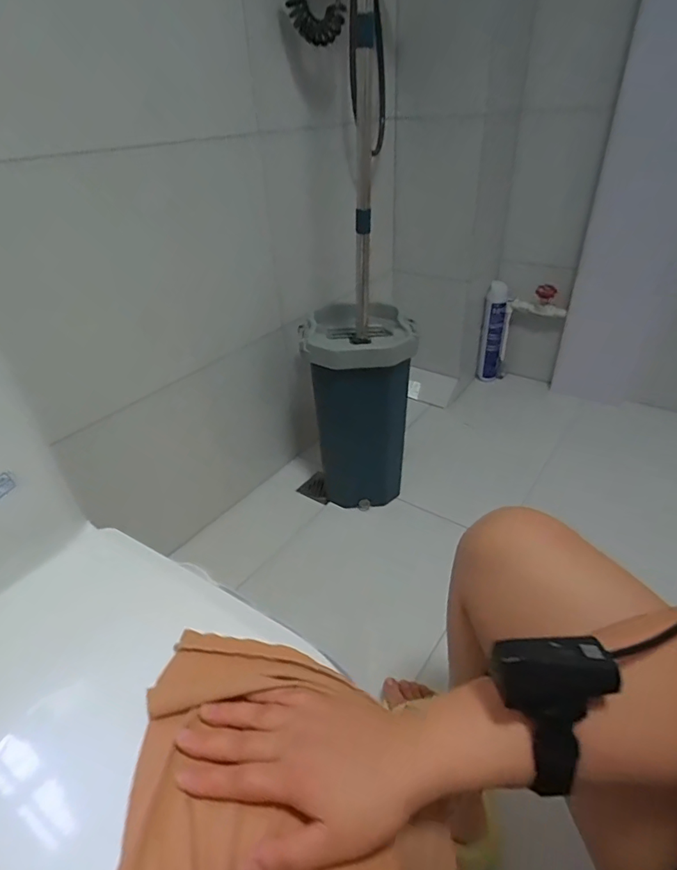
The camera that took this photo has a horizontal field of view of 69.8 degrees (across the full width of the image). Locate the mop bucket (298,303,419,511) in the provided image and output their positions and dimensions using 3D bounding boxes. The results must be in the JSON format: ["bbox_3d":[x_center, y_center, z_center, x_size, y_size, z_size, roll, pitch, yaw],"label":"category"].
[{"bbox_3d":[0.050,-0.070,1.249,0.242,0.443,0.302,-4,34,0],"label":"mop bucket"}]

